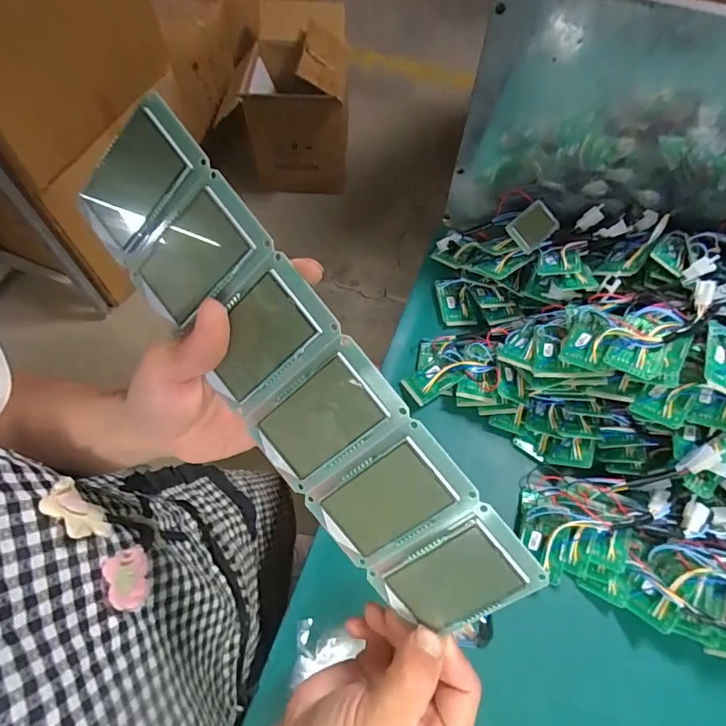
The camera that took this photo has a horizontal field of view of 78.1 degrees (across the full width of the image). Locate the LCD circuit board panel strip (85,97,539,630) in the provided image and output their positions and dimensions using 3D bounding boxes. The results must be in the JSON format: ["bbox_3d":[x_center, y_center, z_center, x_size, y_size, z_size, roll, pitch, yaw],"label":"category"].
[{"bbox_3d":[-0.035,0.007,0.213,0.071,0.009,0.282,-39,88,19],"label":"LCD circuit board panel strip"}]

